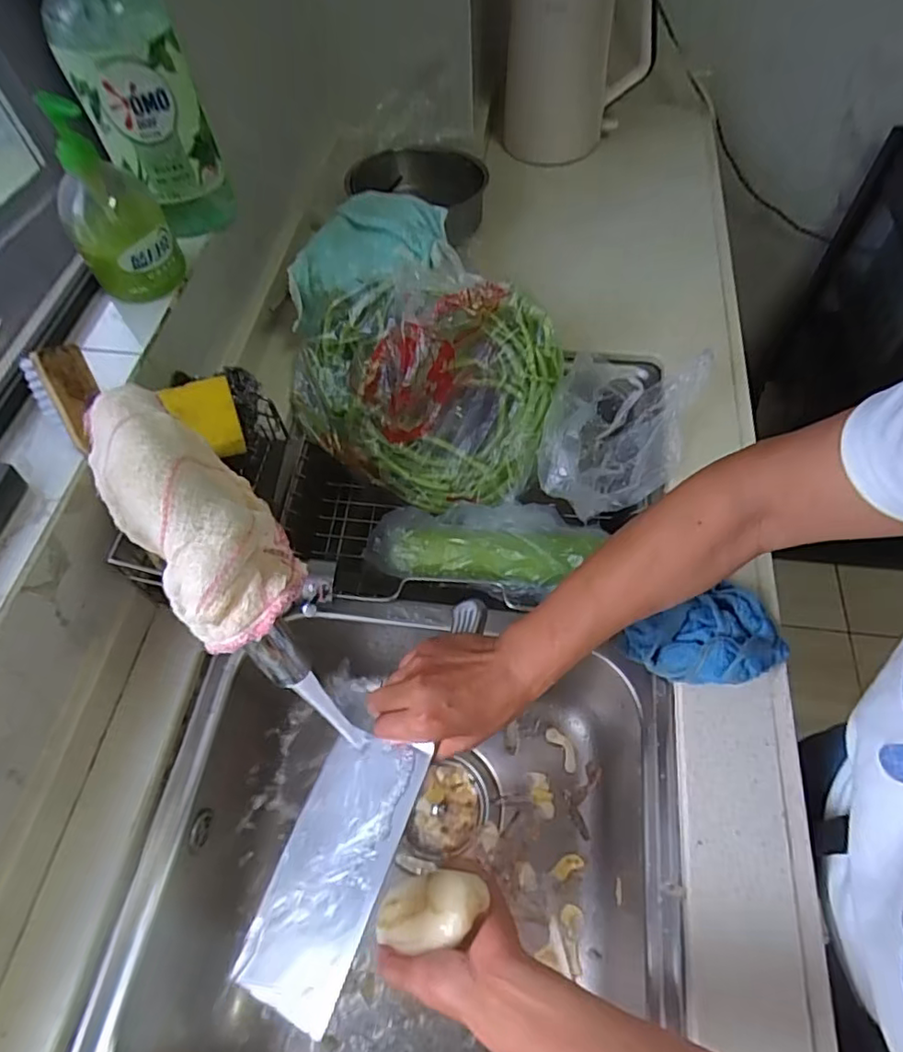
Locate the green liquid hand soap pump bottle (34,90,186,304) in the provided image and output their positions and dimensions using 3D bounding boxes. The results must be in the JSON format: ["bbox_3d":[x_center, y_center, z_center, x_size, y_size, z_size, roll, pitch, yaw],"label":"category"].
[{"bbox_3d":[-0.319,-0.298,0.540,0.084,0.160,0.080,-29,62,-13],"label":"green liquid hand soap pump bottle"}]

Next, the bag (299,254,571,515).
[{"bbox_3d":[-0.026,-0.161,0.668,0.298,0.112,0.263,36,107,7],"label":"bag"}]

